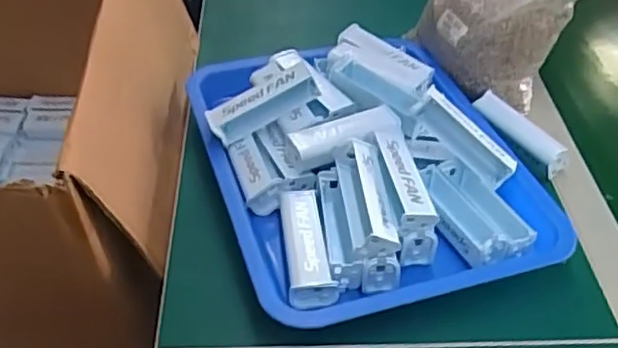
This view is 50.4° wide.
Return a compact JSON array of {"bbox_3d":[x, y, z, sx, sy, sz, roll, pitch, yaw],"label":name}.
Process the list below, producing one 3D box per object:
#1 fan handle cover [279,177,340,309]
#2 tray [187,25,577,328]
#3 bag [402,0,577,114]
[{"bbox_3d":[-0.003,0.049,0.523,0.034,0.024,0.120,-2,43,-8],"label":"fan handle cover"},{"bbox_3d":[0.044,-0.023,0.579,0.254,0.069,0.314,-10,45,-16],"label":"tray"},{"bbox_3d":[0.187,-0.169,0.673,0.113,0.131,0.147,-11,45,-16],"label":"bag"}]

